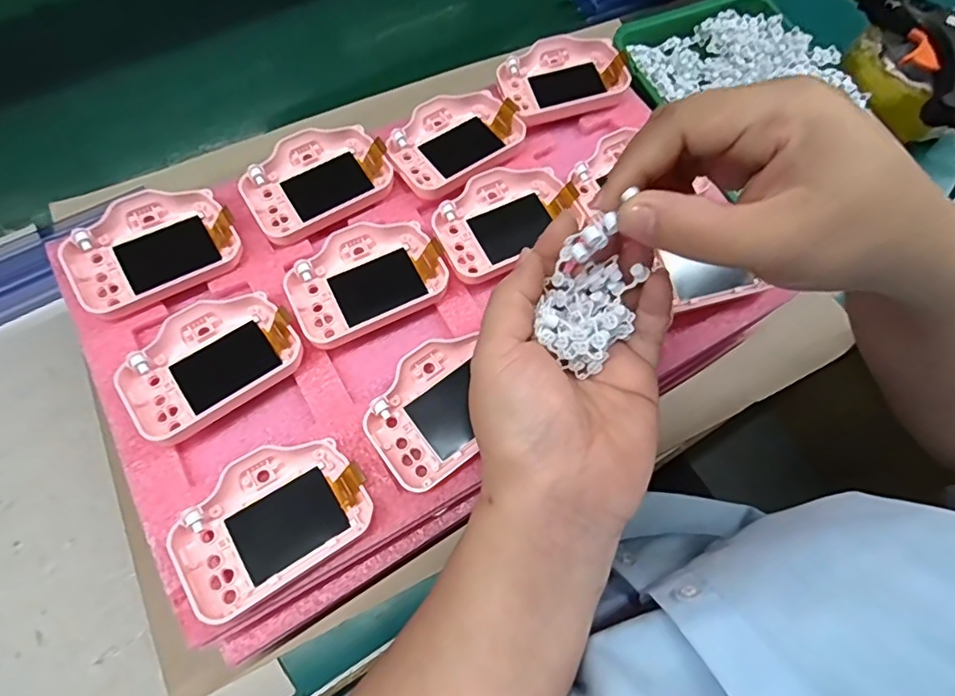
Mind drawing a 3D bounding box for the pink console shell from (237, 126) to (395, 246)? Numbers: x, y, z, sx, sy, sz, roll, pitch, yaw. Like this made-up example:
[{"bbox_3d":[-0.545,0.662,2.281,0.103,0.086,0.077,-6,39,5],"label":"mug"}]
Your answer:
[{"bbox_3d":[-0.097,-0.102,0.326,0.084,0.015,0.058,-26,72,-14],"label":"pink console shell"}]

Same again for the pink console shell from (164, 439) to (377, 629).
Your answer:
[{"bbox_3d":[-0.096,0.078,0.252,0.082,0.019,0.058,-31,74,-16],"label":"pink console shell"}]

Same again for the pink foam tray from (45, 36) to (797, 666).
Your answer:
[{"bbox_3d":[-0.023,-0.041,0.314,0.365,0.042,0.240,-29,73,-15],"label":"pink foam tray"}]

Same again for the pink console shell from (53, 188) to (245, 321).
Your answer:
[{"bbox_3d":[-0.179,-0.058,0.298,0.083,0.020,0.059,-29,73,-15],"label":"pink console shell"}]

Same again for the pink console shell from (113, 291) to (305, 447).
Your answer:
[{"bbox_3d":[-0.138,0.006,0.279,0.084,0.016,0.060,-38,76,-14],"label":"pink console shell"}]

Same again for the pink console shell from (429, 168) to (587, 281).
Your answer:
[{"bbox_3d":[0.016,-0.079,0.321,0.083,0.013,0.055,-28,73,-15],"label":"pink console shell"}]

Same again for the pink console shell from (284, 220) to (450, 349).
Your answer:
[{"bbox_3d":[-0.062,-0.040,0.302,0.083,0.011,0.061,-25,72,-14],"label":"pink console shell"}]

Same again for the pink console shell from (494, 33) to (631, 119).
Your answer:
[{"bbox_3d":[0.056,-0.185,0.368,0.081,0.019,0.061,-13,70,-10],"label":"pink console shell"}]

